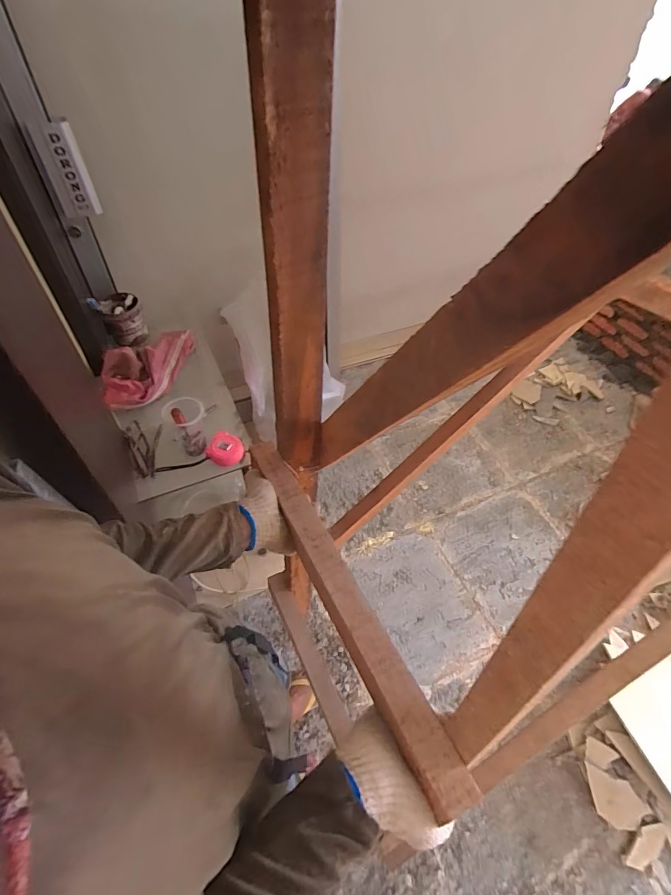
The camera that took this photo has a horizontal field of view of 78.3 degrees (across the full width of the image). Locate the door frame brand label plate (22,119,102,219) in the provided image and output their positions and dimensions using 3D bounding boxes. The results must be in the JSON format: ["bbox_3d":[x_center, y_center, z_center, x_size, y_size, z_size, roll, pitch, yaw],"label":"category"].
[{"bbox_3d":[-0.716,-0.731,1.096,0.099,0.219,0.047,-21,54,-18],"label":"door frame brand label plate"}]

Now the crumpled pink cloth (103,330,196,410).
[{"bbox_3d":[-0.563,-0.258,1.228,0.183,0.076,0.350,14,52,9],"label":"crumpled pink cloth"}]

